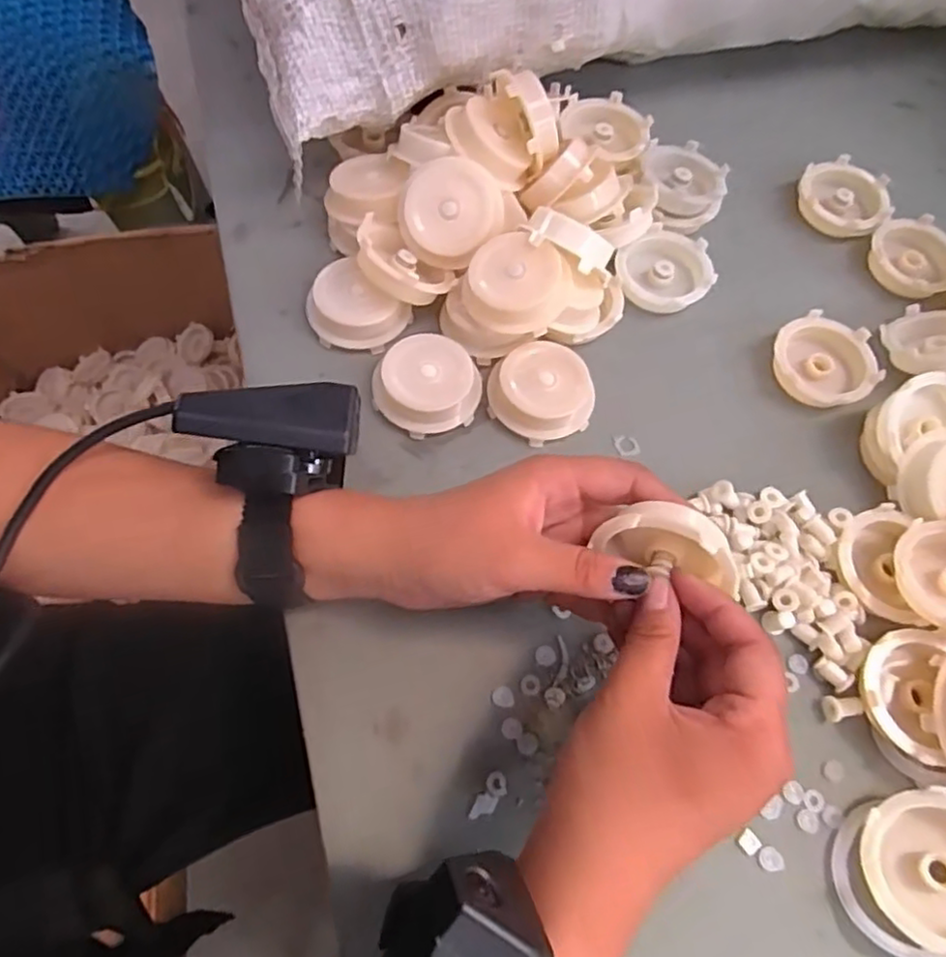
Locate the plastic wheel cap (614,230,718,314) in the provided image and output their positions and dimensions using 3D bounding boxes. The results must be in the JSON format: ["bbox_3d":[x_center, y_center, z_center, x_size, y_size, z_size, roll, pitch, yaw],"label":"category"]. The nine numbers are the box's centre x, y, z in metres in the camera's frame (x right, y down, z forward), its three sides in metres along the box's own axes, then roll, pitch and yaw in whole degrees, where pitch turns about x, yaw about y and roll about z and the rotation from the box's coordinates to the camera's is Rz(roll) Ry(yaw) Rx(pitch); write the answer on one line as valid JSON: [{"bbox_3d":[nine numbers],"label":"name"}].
[{"bbox_3d":[0.118,-0.126,0.411,0.055,0.020,0.057,1,65,-2],"label":"plastic wheel cap"}]

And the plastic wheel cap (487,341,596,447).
[{"bbox_3d":[0.037,-0.045,0.361,0.052,0.023,0.054,1,65,-2],"label":"plastic wheel cap"}]

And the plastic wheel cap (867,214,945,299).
[{"bbox_3d":[0.288,-0.144,0.432,0.056,0.017,0.057,1,65,-2],"label":"plastic wheel cap"}]

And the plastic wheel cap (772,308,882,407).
[{"bbox_3d":[0.205,-0.068,0.392,0.055,0.017,0.057,1,65,-2],"label":"plastic wheel cap"}]

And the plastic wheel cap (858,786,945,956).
[{"bbox_3d":[0.191,0.161,0.272,0.057,0.019,0.057,7,60,22],"label":"plastic wheel cap"}]

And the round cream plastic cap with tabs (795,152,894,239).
[{"bbox_3d":[0.250,-0.190,0.449,0.060,0.015,0.057,1,65,-2],"label":"round cream plastic cap with tabs"}]

